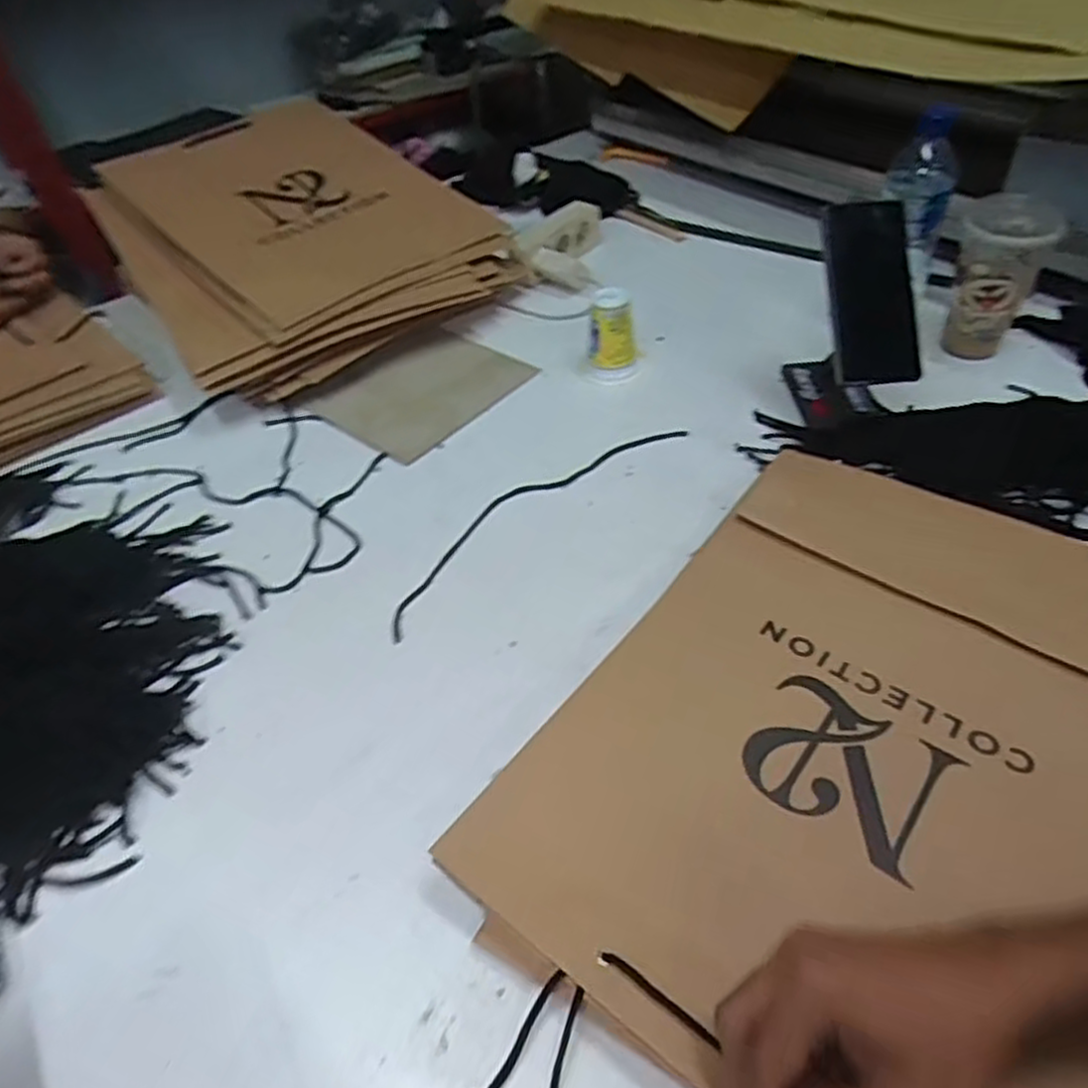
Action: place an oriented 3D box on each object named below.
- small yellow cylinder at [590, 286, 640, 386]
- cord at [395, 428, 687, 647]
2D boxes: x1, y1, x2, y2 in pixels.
[{"bbox_3d":[0.074,-0.218,0.794,0.060,0.086,0.049,2,46,5],"label":"small yellow cylinder"},{"bbox_3d":[-0.013,-0.033,0.691,0.346,0.012,0.072,-35,54,-27],"label":"cord"}]

